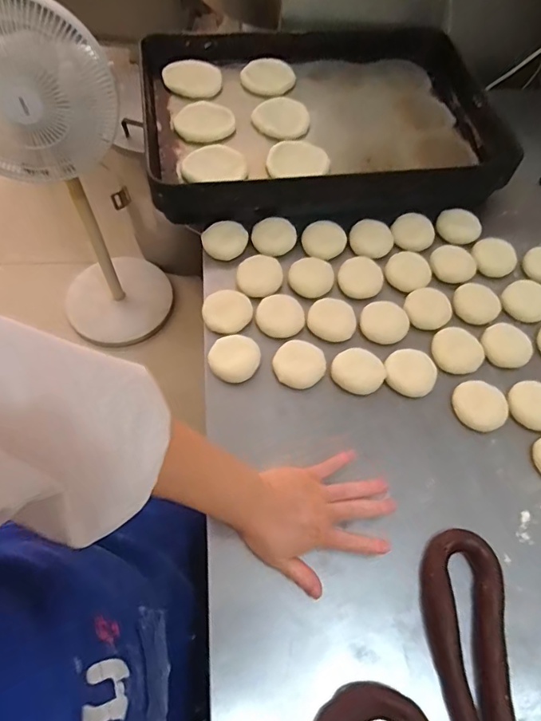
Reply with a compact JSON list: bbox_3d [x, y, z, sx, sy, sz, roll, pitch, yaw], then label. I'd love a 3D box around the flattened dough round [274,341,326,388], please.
[{"bbox_3d":[0.039,0.005,0.613,0.065,0.019,0.064,1,62,-2],"label":"flattened dough round"}]

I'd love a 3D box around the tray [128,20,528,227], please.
[{"bbox_3d":[0.092,-0.434,0.816,0.594,0.087,0.436,-8,62,-8],"label":"tray"}]

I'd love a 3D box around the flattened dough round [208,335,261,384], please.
[{"bbox_3d":[-0.048,-0.002,0.615,0.066,0.022,0.061,1,62,-2],"label":"flattened dough round"}]

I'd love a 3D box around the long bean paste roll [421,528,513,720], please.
[{"bbox_3d":[0.201,0.303,0.467,0.078,0.022,0.241,8,62,1],"label":"long bean paste roll"}]

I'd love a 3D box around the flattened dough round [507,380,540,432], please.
[{"bbox_3d":[0.352,0.060,0.610,0.066,0.014,0.067,1,62,-2],"label":"flattened dough round"}]

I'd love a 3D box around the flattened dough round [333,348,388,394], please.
[{"bbox_3d":[0.119,0.013,0.615,0.065,0.010,0.071,1,62,-2],"label":"flattened dough round"}]

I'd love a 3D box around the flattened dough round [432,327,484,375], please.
[{"bbox_3d":[0.260,-0.015,0.638,0.063,0.010,0.066,1,62,-2],"label":"flattened dough round"}]

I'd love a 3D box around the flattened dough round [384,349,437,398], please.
[{"bbox_3d":[0.187,0.016,0.617,0.066,0.021,0.061,1,62,-2],"label":"flattened dough round"}]

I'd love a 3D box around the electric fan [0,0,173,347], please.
[{"bbox_3d":[-0.528,-0.460,1.228,0.338,0.938,0.406,-18,64,-14],"label":"electric fan"}]

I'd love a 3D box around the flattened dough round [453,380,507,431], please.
[{"bbox_3d":[0.275,0.058,0.604,0.066,0.018,0.061,1,62,-2],"label":"flattened dough round"}]

